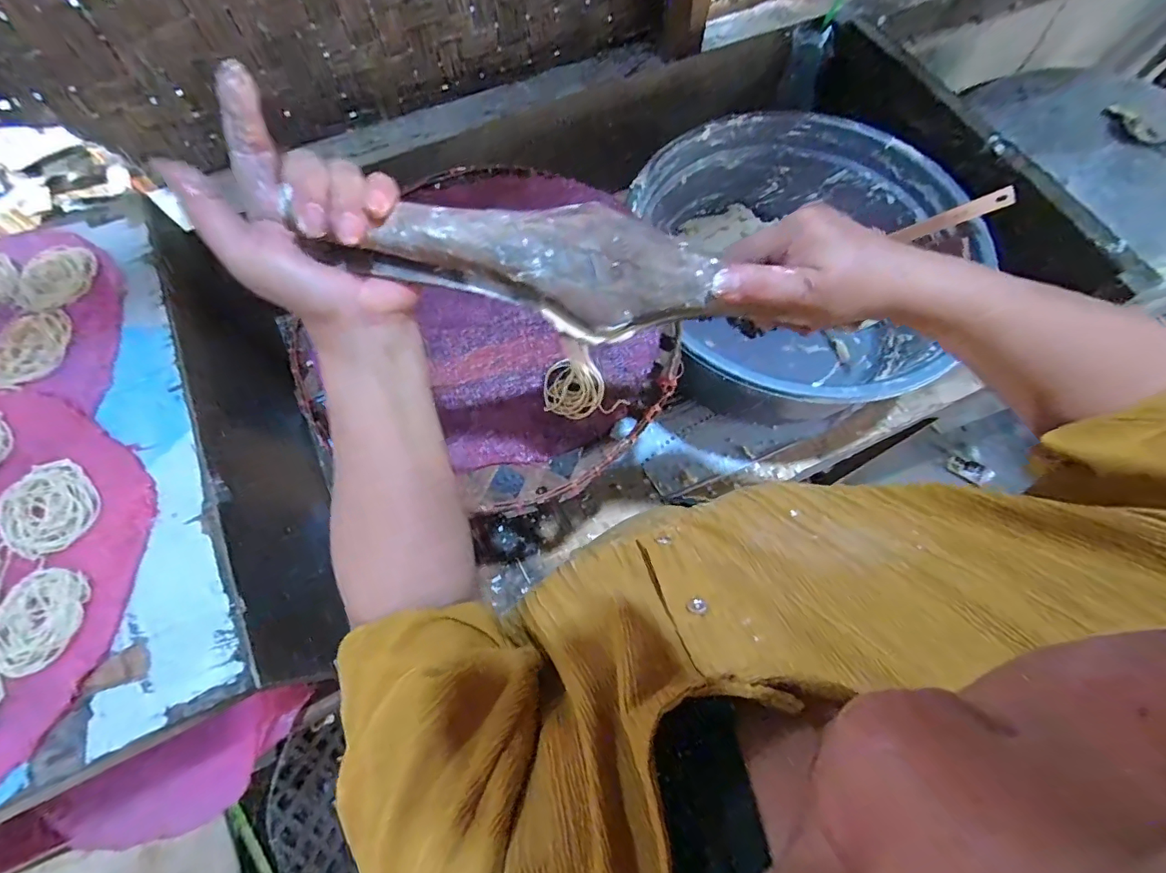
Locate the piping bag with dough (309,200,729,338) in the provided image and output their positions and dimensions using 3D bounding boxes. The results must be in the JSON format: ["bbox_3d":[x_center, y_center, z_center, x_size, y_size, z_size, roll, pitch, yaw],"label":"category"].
[{"bbox_3d":[-0.028,-0.095,0.273,0.200,0.034,0.058,5,70,-9],"label":"piping bag with dough"}]

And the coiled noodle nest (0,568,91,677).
[{"bbox_3d":[-0.411,0.138,0.374,0.064,0.004,0.072,8,70,4],"label":"coiled noodle nest"}]

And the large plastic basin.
[{"bbox_3d":[0.256,-0.210,0.674,0.395,0.217,0.393,0,70,1],"label":"large plastic basin"}]

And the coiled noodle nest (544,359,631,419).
[{"bbox_3d":[0.000,-0.046,0.471,0.072,0.008,0.058,-4,70,-1],"label":"coiled noodle nest"}]

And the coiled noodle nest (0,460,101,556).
[{"bbox_3d":[-0.435,0.059,0.405,0.066,0.009,0.076,-39,74,-12],"label":"coiled noodle nest"}]

